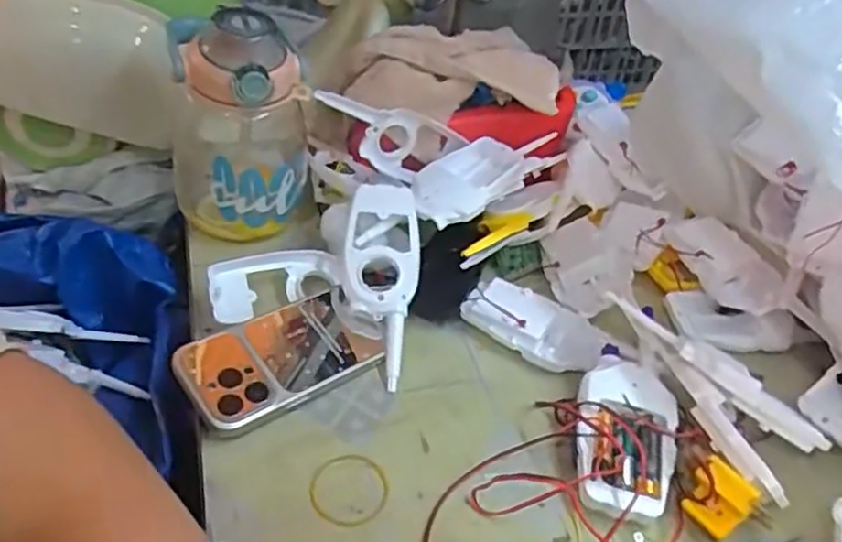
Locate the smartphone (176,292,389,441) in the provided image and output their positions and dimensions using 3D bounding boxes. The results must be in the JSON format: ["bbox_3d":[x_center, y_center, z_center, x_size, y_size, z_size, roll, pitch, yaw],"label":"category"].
[{"bbox_3d":[-0.098,0.060,0.480,0.130,0.014,0.072,-23,64,-38],"label":"smartphone"}]

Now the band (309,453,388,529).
[{"bbox_3d":[-0.043,0.133,0.421,0.047,0.004,0.048,4,40,-3],"label":"band"}]

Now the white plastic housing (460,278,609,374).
[{"bbox_3d":[0.088,0.042,0.531,0.107,0.024,0.054,22,42,17],"label":"white plastic housing"}]

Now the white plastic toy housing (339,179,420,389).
[{"bbox_3d":[-0.030,0.010,0.525,0.060,0.029,0.164,-1,70,-8],"label":"white plastic toy housing"}]

